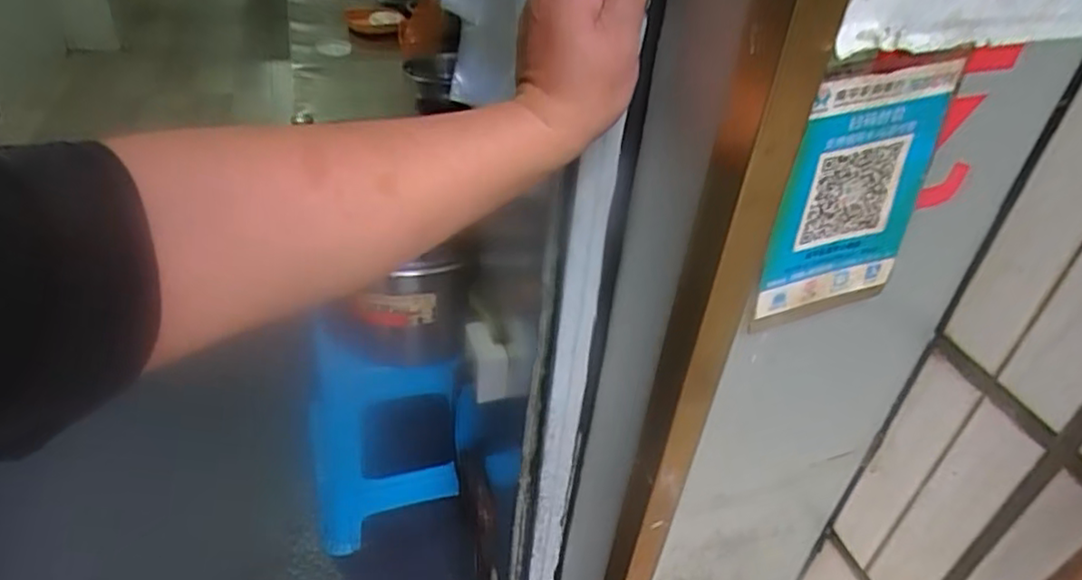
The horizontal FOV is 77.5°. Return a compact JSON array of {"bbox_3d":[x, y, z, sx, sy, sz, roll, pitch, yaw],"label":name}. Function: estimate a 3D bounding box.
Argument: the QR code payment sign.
[{"bbox_3d":[0.175,-0.049,0.378,0.102,0.155,0.004,-11,38,-19],"label":"QR code payment sign"}]

